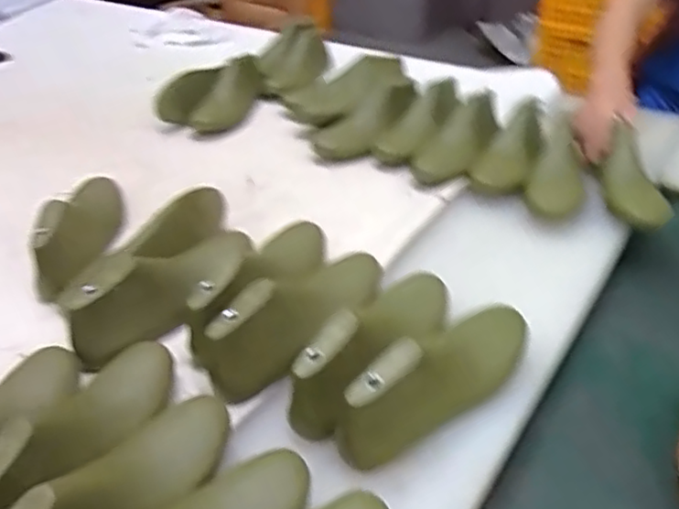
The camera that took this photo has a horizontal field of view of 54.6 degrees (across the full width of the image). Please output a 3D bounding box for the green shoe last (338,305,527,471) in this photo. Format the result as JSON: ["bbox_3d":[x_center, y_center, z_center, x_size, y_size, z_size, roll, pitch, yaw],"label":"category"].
[{"bbox_3d":[0.099,0.115,0.646,0.246,0.111,0.073,-28,43,-30],"label":"green shoe last"}]

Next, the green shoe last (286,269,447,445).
[{"bbox_3d":[0.042,0.082,0.678,0.078,0.097,0.247,17,40,25],"label":"green shoe last"}]

